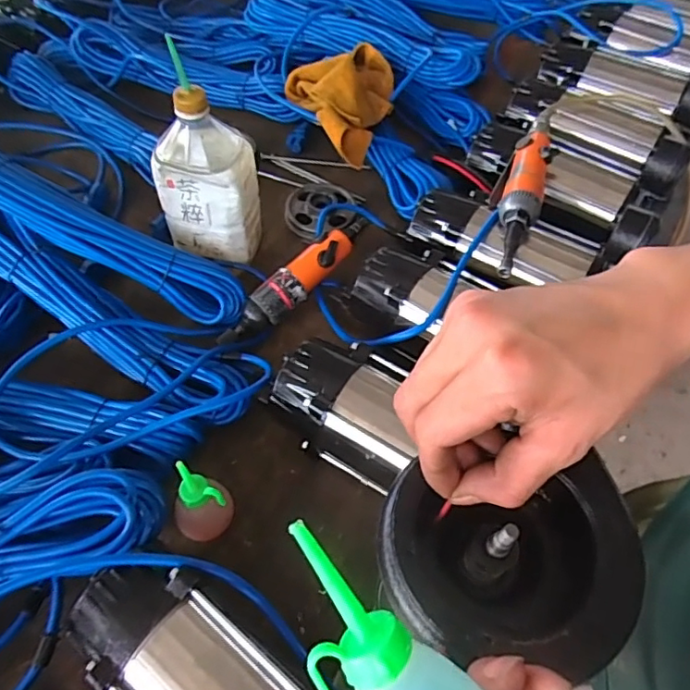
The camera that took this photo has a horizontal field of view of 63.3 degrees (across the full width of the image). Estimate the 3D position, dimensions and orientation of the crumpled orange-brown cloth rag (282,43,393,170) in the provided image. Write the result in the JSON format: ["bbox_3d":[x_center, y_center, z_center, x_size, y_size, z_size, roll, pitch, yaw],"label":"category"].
[{"bbox_3d":[-0.007,-0.328,0.734,0.140,0.060,0.204,3,56,0],"label":"crumpled orange-brown cloth rag"}]

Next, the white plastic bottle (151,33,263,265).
[{"bbox_3d":[-0.139,-0.182,0.565,0.086,0.187,0.075,22,58,12],"label":"white plastic bottle"}]

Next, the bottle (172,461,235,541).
[{"bbox_3d":[-0.120,0.130,0.463,0.050,0.084,0.042,-32,63,-22],"label":"bottle"}]

